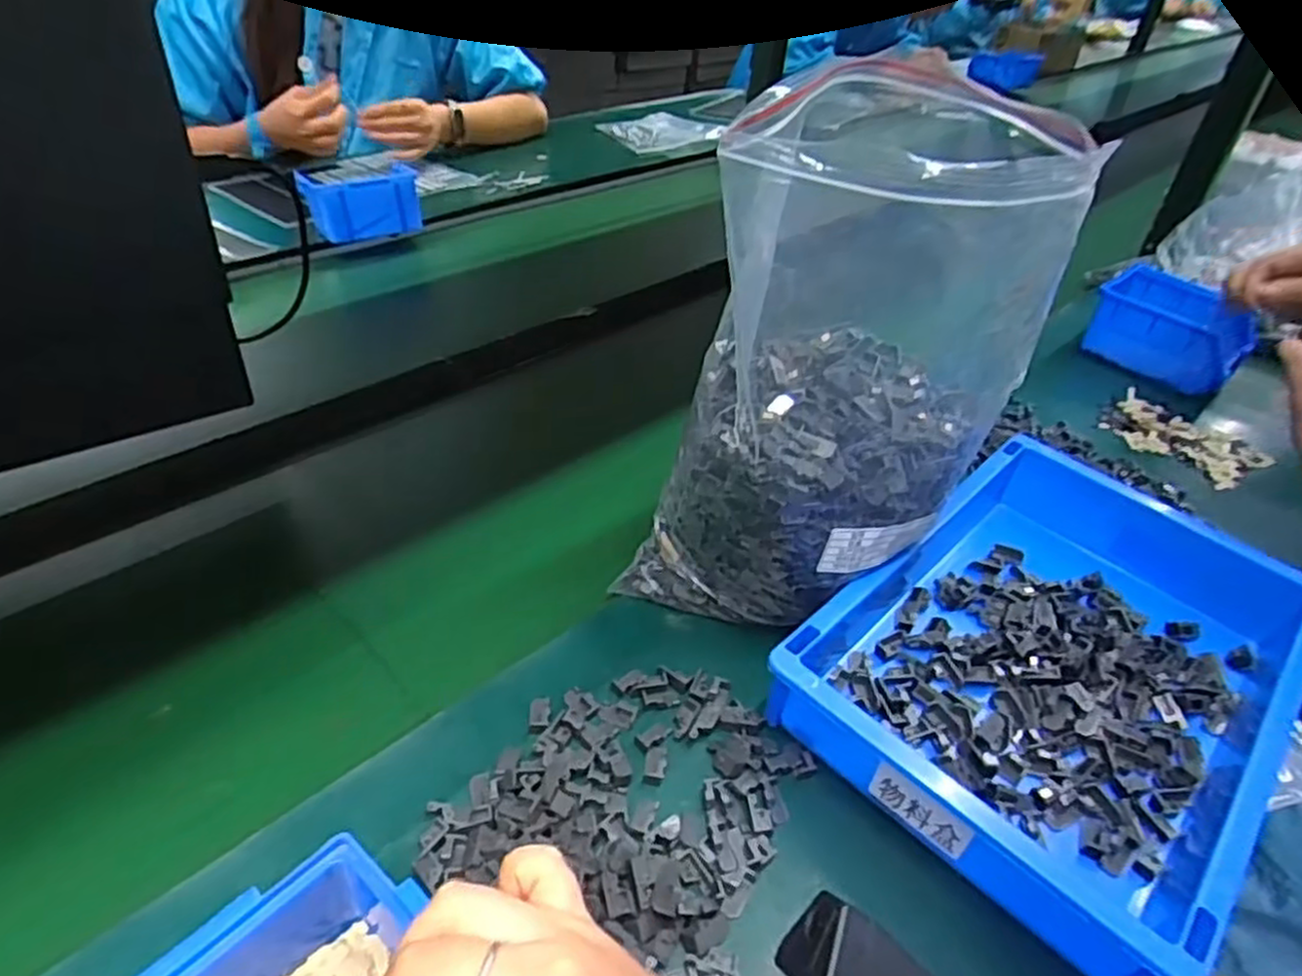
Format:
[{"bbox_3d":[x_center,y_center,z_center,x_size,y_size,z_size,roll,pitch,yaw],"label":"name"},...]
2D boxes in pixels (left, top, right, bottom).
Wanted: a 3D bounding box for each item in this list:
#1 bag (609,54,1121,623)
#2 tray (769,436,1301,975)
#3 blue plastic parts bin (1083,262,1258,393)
[{"bbox_3d":[0.107,-0.052,0.447,0.154,0.287,0.180,31,45,27],"label":"bag"},{"bbox_3d":[0.242,0.101,0.460,0.210,0.080,0.320,35,47,31],"label":"tray"},{"bbox_3d":[0.541,-0.170,0.811,0.147,0.074,0.121,31,45,27],"label":"blue plastic parts bin"}]

